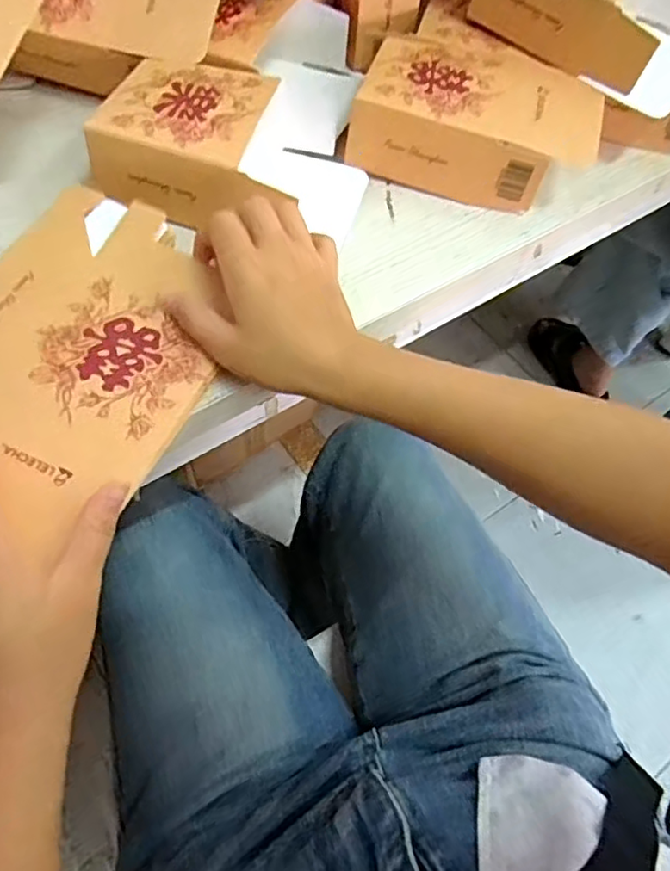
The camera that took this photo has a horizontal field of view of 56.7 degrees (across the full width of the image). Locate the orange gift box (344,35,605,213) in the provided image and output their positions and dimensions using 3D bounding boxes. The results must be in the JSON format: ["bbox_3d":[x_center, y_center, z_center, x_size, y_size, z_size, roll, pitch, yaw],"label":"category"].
[{"bbox_3d":[0.105,-0.233,0.460,0.168,0.049,0.107,16,60,6],"label":"orange gift box"}]

